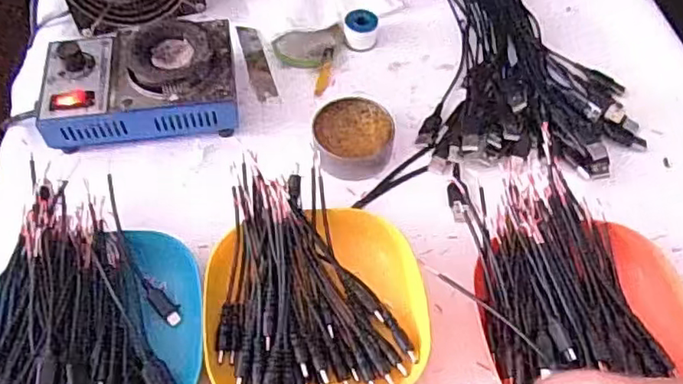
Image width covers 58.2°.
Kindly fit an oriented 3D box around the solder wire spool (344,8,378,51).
[{"bbox_3d":[0.017,-0.149,0.557,0.027,0.025,0.027,0,57,0],"label":"solder wire spool"}]

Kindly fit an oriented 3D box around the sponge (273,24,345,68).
[{"bbox_3d":[-0.028,-0.130,0.554,0.063,0.011,0.040,-8,58,-6],"label":"sponge"}]

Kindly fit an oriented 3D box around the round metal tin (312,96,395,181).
[{"bbox_3d":[0.010,-0.043,0.487,0.060,0.024,0.065,0,57,0],"label":"round metal tin"}]

